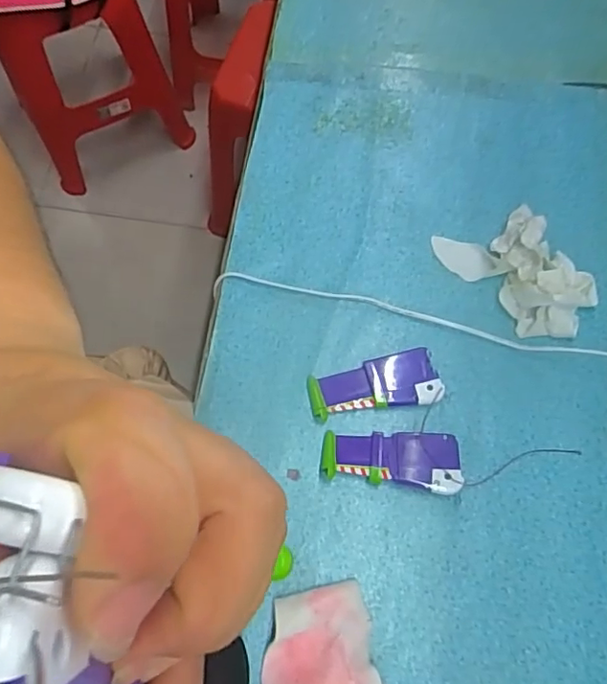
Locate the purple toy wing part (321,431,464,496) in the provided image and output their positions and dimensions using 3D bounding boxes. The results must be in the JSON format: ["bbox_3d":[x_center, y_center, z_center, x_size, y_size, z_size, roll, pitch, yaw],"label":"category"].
[{"bbox_3d":[0.075,0.103,0.488,0.116,0.022,0.051,1,71,1],"label":"purple toy wing part"}]

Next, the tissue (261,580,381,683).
[{"bbox_3d":[0.012,0.259,0.433,0.088,0.028,0.123,-9,71,-2],"label":"tissue"}]

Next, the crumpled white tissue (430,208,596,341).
[{"bbox_3d":[0.212,-0.076,0.537,0.099,0.043,0.155,-38,75,-11],"label":"crumpled white tissue"}]

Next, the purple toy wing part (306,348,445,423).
[{"bbox_3d":[0.064,0.040,0.514,0.117,0.014,0.048,-10,71,-3],"label":"purple toy wing part"}]

